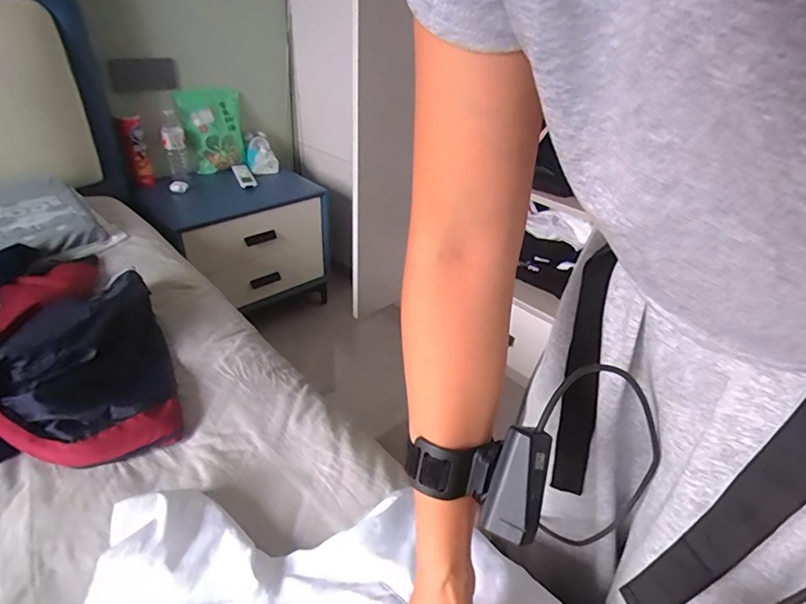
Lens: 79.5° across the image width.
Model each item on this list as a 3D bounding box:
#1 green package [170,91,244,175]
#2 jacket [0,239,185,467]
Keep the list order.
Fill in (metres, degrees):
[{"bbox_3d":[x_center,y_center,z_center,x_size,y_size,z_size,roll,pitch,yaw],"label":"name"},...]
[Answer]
[{"bbox_3d":[-0.608,-0.551,1.567,0.058,0.241,0.253,7,25,31],"label":"green package"},{"bbox_3d":[-0.663,0.040,0.771,0.502,0.139,0.590,-12,36,-22],"label":"jacket"}]

